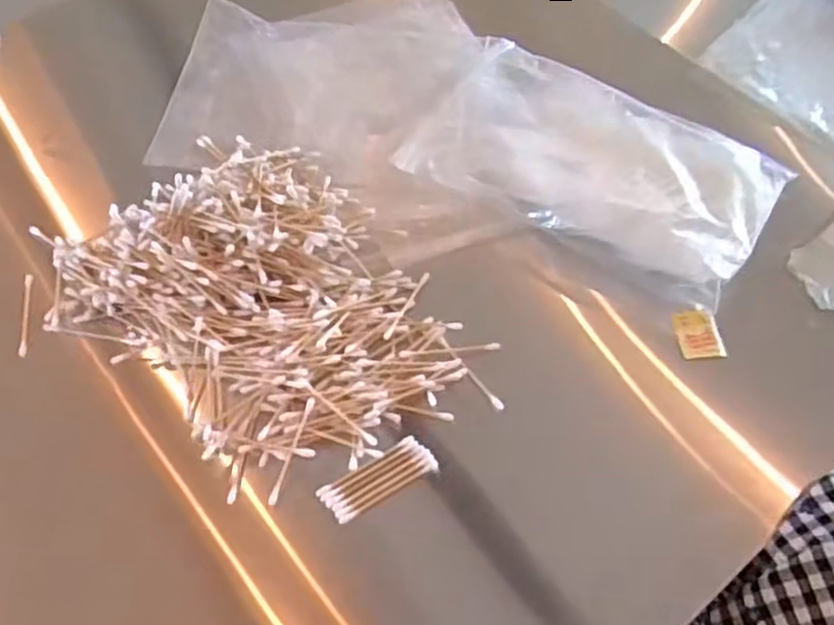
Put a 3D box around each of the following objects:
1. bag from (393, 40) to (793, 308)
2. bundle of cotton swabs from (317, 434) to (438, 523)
[{"bbox_3d":[0.135,-0.125,0.575,0.281,0.040,0.164,30,63,18],"label":"bag"},{"bbox_3d":[-0.025,0.105,0.458,0.073,0.008,0.026,-27,62,-15],"label":"bundle of cotton swabs"}]

